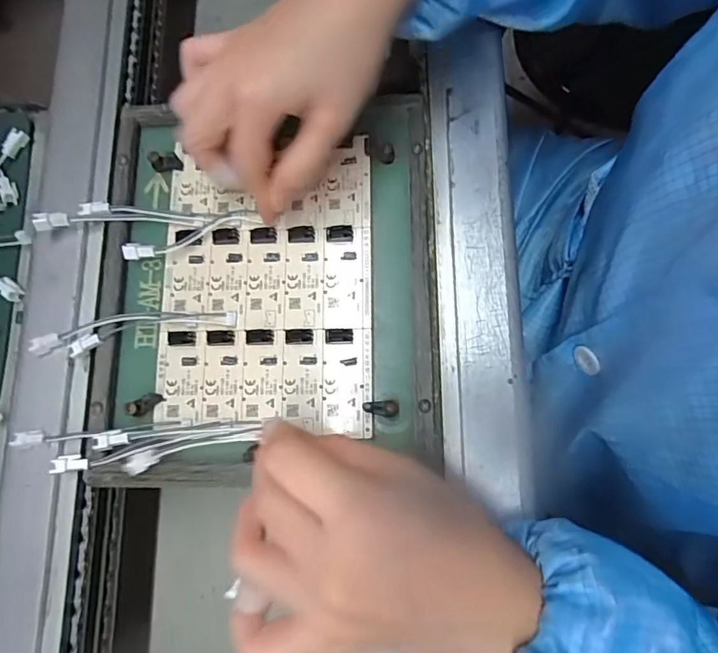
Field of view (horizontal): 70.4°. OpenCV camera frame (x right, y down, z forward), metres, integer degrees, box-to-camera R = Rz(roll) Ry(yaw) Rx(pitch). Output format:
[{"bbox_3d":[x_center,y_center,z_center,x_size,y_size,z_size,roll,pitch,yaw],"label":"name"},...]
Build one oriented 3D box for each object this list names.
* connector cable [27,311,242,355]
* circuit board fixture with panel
[{"bbox_3d":[-0.135,0.000,0.306,0.118,0.012,0.016,-11,77,-1],"label":"connector cable"},{"bbox_3d":[-0.057,-0.027,0.311,0.196,0.018,0.229,-2,77,1],"label":"circuit board fixture with panel"}]

